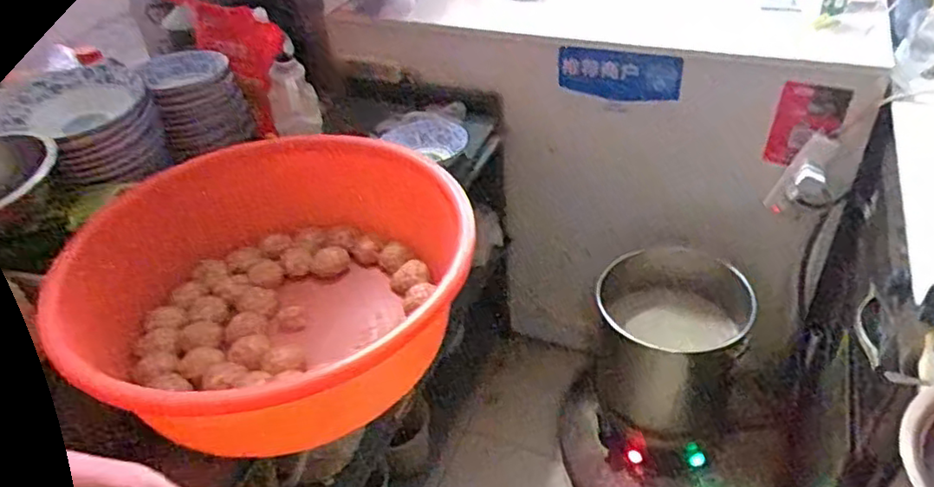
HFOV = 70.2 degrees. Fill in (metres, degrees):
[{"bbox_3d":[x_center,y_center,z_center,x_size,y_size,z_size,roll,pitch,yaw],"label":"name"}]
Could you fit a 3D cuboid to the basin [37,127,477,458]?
[{"bbox_3d":[-0.277,0.055,1.029,0.593,0.210,0.584,-3,39,3],"label":"basin"}]

